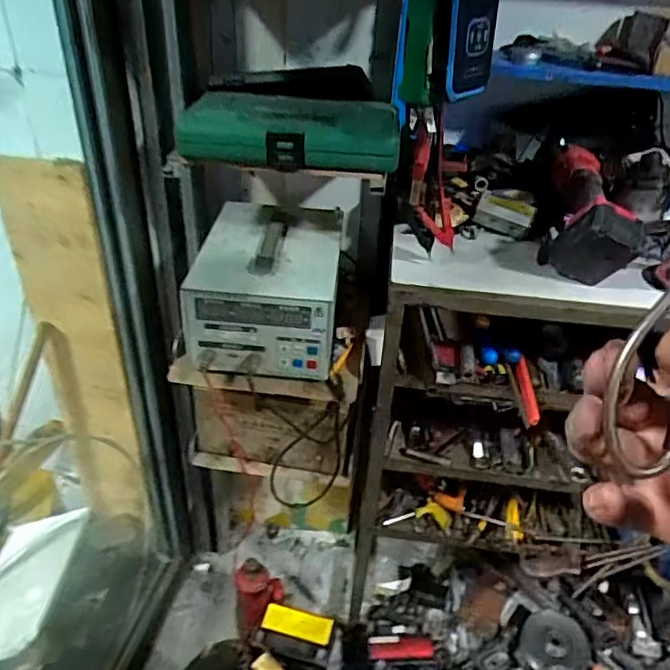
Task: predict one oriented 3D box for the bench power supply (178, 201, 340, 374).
[{"bbox_3d":[-0.095,-0.093,0.942,0.207,0.147,0.305,5,35,2],"label":"bench power supply"}]

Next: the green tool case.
[{"bbox_3d":[-0.057,-0.284,0.814,0.287,0.067,0.148,5,35,1],"label":"green tool case"}]

